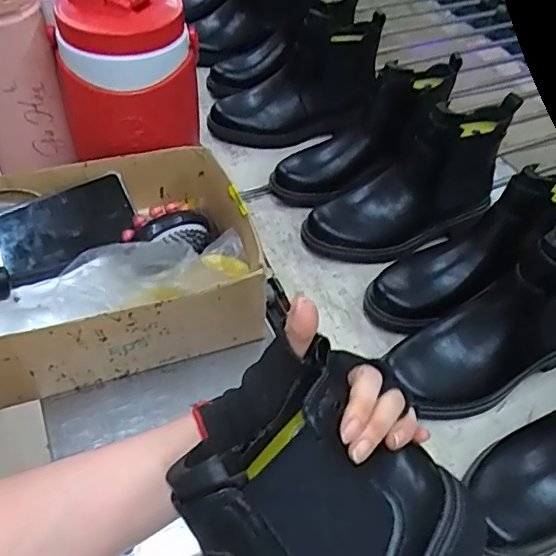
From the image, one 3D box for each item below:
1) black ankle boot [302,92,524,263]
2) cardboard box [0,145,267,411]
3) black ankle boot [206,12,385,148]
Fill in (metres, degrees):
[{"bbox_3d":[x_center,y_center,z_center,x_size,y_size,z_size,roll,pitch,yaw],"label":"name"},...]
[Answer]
[{"bbox_3d":[0.162,-0.106,0.674,0.256,0.148,0.095,-15,49,-14],"label":"black ankle boot"},{"bbox_3d":[-0.168,-0.017,0.552,0.276,0.112,0.208,-13,50,-13],"label":"cardboard box"},{"bbox_3d":[0.024,-0.269,0.817,0.243,0.148,0.090,-9,48,-8],"label":"black ankle boot"}]

